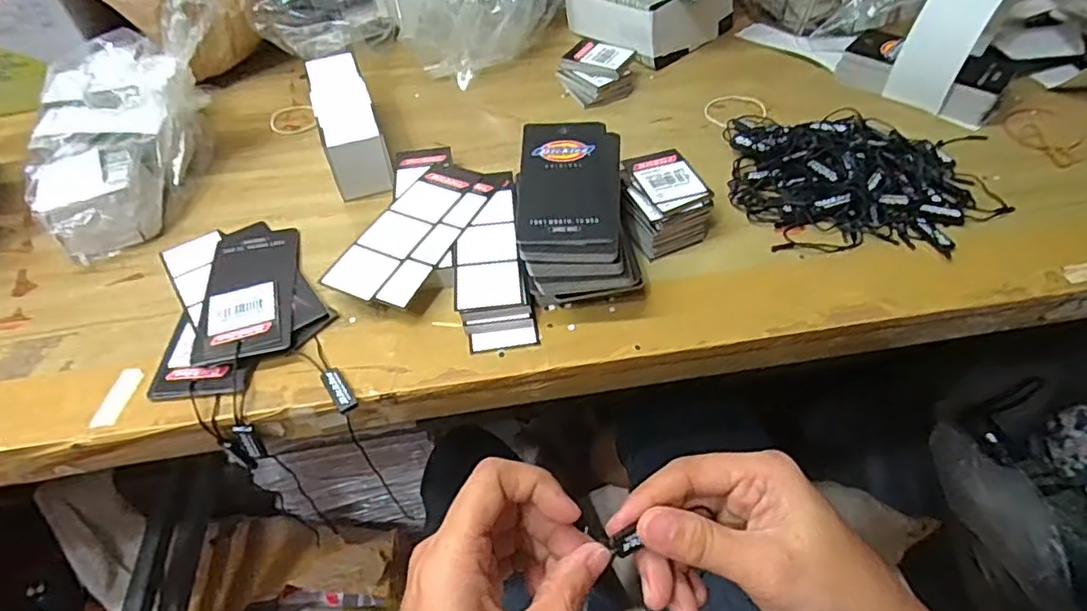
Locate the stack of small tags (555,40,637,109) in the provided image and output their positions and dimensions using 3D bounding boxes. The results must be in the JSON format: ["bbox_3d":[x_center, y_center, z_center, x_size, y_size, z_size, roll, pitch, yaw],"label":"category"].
[{"bbox_3d":[0.044,-0.189,0.485,0.056,0.023,0.057,-29,55,-20],"label":"stack of small tags"}]

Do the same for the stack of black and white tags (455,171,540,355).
[{"bbox_3d":[-0.032,-0.032,0.358,0.040,0.013,0.133,-8,50,-3],"label":"stack of black and white tags"}]

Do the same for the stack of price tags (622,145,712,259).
[{"bbox_3d":[0.073,-0.063,0.371,0.049,0.027,0.066,-13,51,-8],"label":"stack of price tags"}]

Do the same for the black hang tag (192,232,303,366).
[{"bbox_3d":[-0.170,-0.011,0.350,0.051,0.006,0.110,-10,43,-10],"label":"black hang tag"}]

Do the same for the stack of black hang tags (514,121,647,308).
[{"bbox_3d":[0.017,-0.053,0.354,0.066,0.045,0.123,-6,50,-2],"label":"stack of black hang tags"}]

